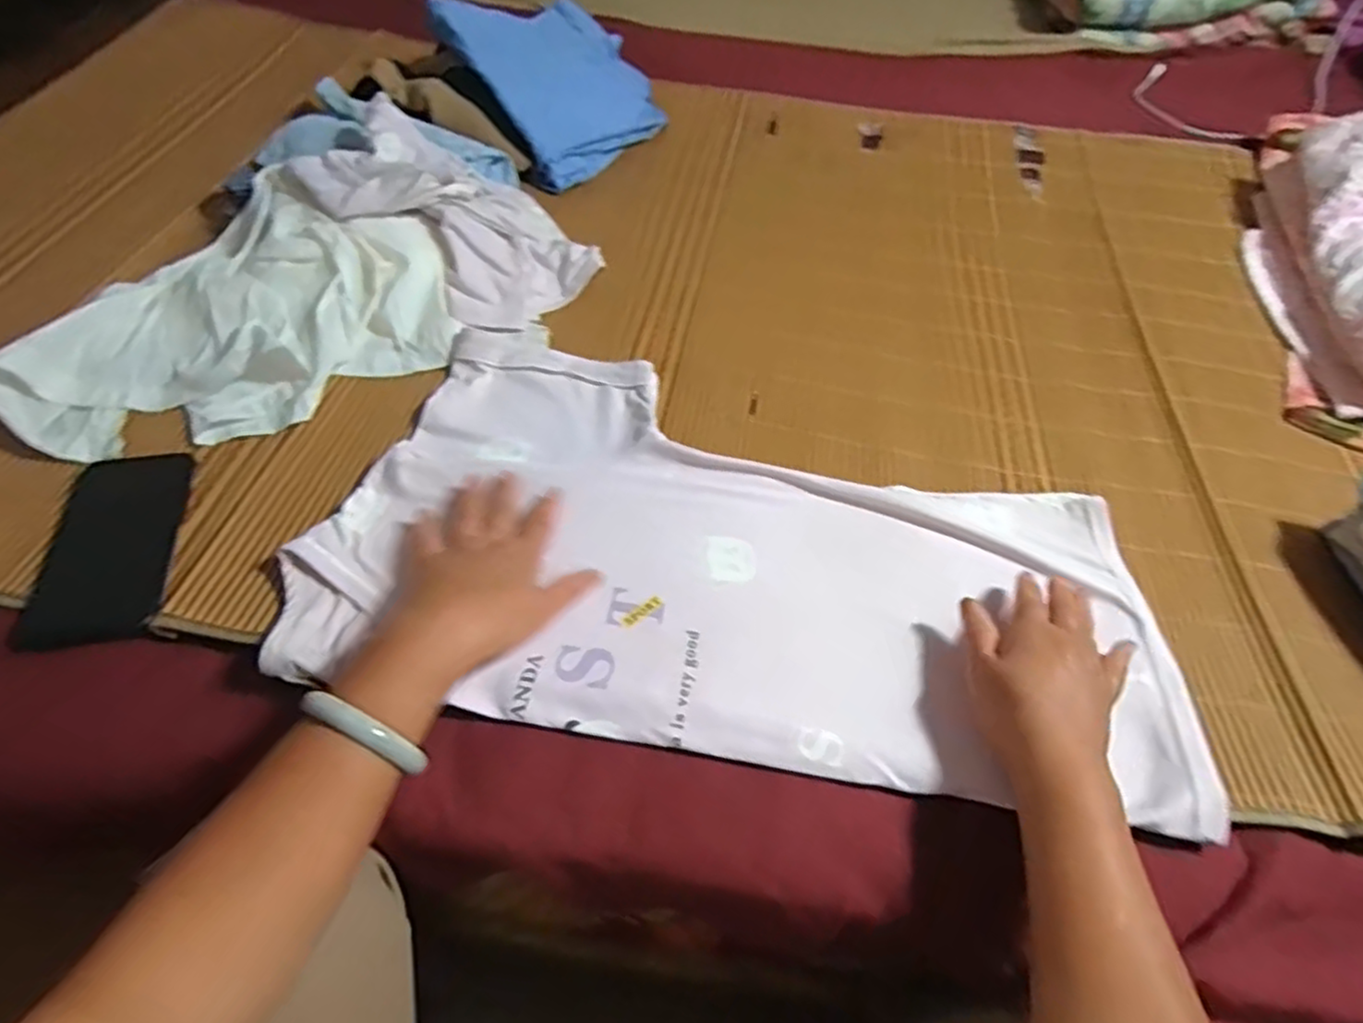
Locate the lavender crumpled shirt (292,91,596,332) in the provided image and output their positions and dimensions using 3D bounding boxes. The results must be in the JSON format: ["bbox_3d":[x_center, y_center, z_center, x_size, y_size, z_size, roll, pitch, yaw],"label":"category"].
[{"bbox_3d":[-0.240,-0.316,0.742,0.283,0.096,0.217,30,56,18],"label":"lavender crumpled shirt"}]

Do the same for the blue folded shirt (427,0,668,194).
[{"bbox_3d":[-0.149,-0.575,0.951,0.251,0.032,0.281,-32,84,-34],"label":"blue folded shirt"}]

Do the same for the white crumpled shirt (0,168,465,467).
[{"bbox_3d":[-0.407,-0.181,0.639,0.367,0.068,0.259,-32,61,-25],"label":"white crumpled shirt"}]

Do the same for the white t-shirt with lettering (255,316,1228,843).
[{"bbox_3d":[0.052,0.021,0.554,0.610,0.025,0.346,10,52,2],"label":"white t-shirt with lettering"}]

